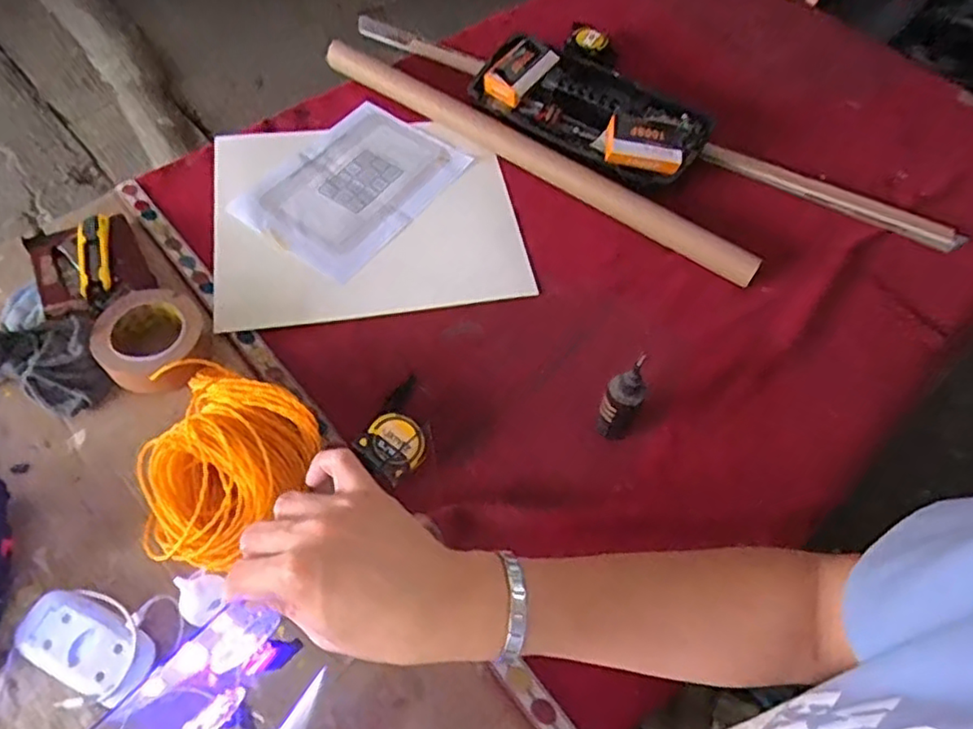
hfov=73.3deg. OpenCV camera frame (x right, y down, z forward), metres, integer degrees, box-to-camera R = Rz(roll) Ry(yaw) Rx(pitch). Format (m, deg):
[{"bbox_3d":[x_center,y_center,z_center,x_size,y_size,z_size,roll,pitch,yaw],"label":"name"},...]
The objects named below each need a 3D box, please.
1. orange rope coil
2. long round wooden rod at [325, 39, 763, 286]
[{"bbox_3d":[-0.281,0.105,0.666,0.177,0.072,0.186,21,60,8],"label":"orange rope coil"},{"bbox_3d":[0.055,-0.315,0.957,0.737,0.044,0.047,32,62,14],"label":"long round wooden rod"}]

